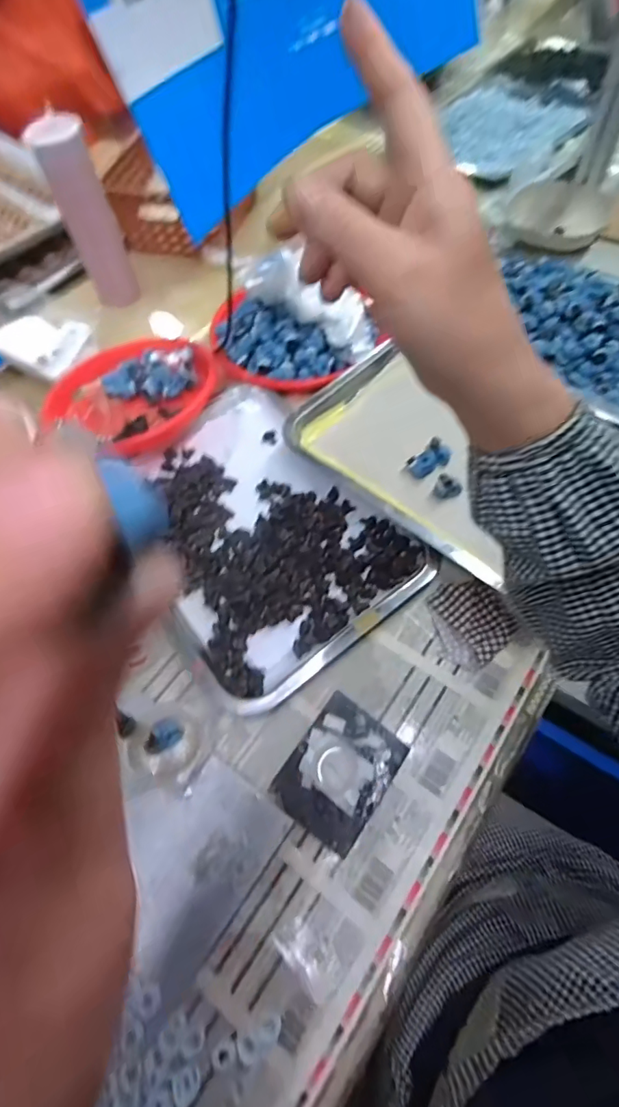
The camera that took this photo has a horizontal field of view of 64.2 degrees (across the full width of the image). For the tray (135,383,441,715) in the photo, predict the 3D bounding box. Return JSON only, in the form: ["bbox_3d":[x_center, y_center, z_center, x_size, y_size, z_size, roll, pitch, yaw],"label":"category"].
[{"bbox_3d":[-0.060,-0.032,0.523,0.235,0.022,0.335,-33,64,-15],"label":"tray"}]

